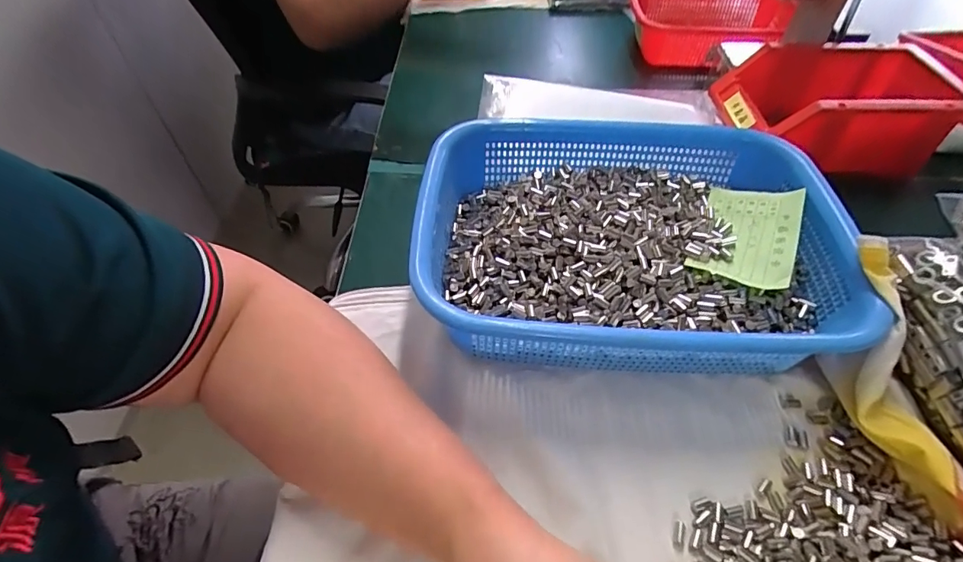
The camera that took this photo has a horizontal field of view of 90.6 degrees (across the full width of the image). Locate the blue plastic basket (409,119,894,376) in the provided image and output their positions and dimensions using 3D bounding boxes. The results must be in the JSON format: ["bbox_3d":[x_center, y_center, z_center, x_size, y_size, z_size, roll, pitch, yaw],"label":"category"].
[{"bbox_3d":[0.099,-0.027,0.348,0.271,0.074,0.207,2,51,3],"label":"blue plastic basket"}]

